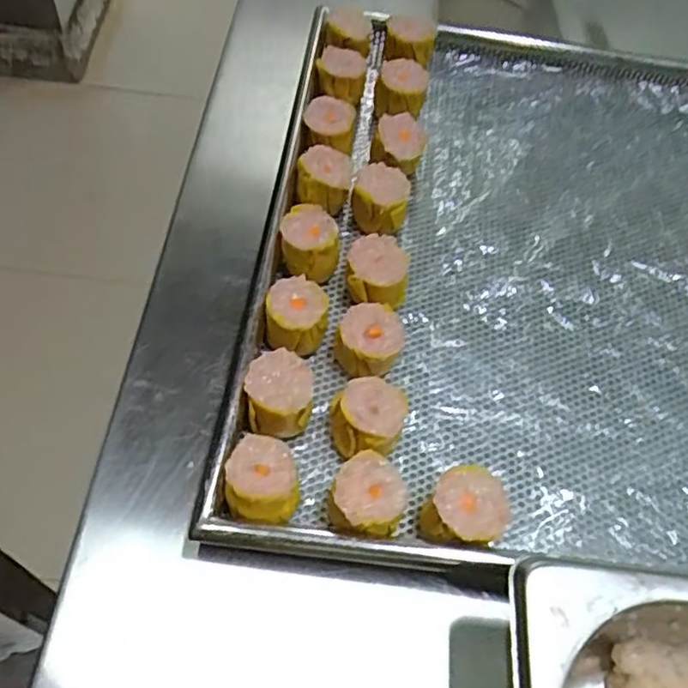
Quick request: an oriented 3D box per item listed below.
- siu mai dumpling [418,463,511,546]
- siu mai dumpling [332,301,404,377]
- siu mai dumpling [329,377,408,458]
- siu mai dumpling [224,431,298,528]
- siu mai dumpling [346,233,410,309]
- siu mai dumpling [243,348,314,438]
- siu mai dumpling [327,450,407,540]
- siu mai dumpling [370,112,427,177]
[{"bbox_3d":[0.057,0.081,0.316,0.035,0.038,0.037,2,58,-3],"label":"siu mai dumpling"},{"bbox_3d":[0.013,0.002,0.366,0.035,0.031,0.039,16,58,5],"label":"siu mai dumpling"},{"bbox_3d":[0.012,0.040,0.341,0.037,0.031,0.039,-1,58,-5],"label":"siu mai dumpling"},{"bbox_3d":[-0.039,0.068,0.316,0.033,0.034,0.039,1,58,-4],"label":"siu mai dumpling"},{"bbox_3d":[0.019,-0.040,0.392,0.035,0.028,0.041,1,58,-4],"label":"siu mai dumpling"},{"bbox_3d":[-0.033,0.028,0.341,0.032,0.035,0.041,0,58,-5],"label":"siu mai dumpling"},{"bbox_3d":[0.010,0.075,0.315,0.033,0.035,0.036,13,58,4],"label":"siu mai dumpling"},{"bbox_3d":[0.037,-0.130,0.441,0.032,0.033,0.038,14,58,4],"label":"siu mai dumpling"}]

